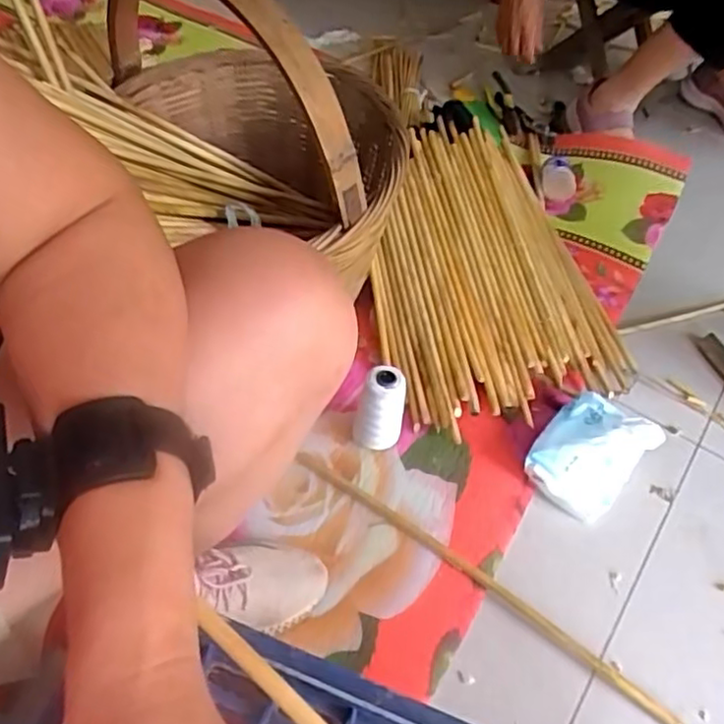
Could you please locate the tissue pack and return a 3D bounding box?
[{"bbox_3d":[0.266,0.108,0.784,0.111,0.064,0.136,36,56,23],"label":"tissue pack"}]

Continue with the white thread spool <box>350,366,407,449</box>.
[{"bbox_3d":[0.020,0.058,0.770,0.054,0.116,0.048,6,50,0],"label":"white thread spool"}]

